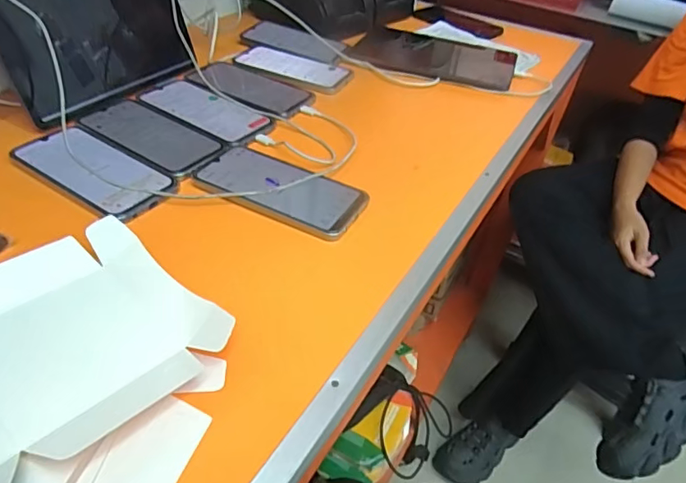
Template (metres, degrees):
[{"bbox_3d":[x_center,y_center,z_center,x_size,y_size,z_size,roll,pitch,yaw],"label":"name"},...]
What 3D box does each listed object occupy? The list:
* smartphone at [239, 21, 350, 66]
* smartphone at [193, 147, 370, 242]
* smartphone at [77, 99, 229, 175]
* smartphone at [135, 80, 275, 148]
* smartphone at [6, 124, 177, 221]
[{"bbox_3d":[-0.077,-0.322,0.813,0.172,0.015,0.085,18,42,13],"label":"smartphone"},{"bbox_3d":[-0.064,-0.054,0.513,0.170,0.005,0.089,23,44,18],"label":"smartphone"},{"bbox_3d":[-0.222,-0.122,0.574,0.174,0.005,0.080,27,45,22],"label":"smartphone"},{"bbox_3d":[-0.176,-0.165,0.628,0.183,0.004,0.080,28,45,22],"label":"smartphone"},{"bbox_3d":[-0.253,-0.075,0.515,0.173,0.005,0.080,26,45,21],"label":"smartphone"}]

